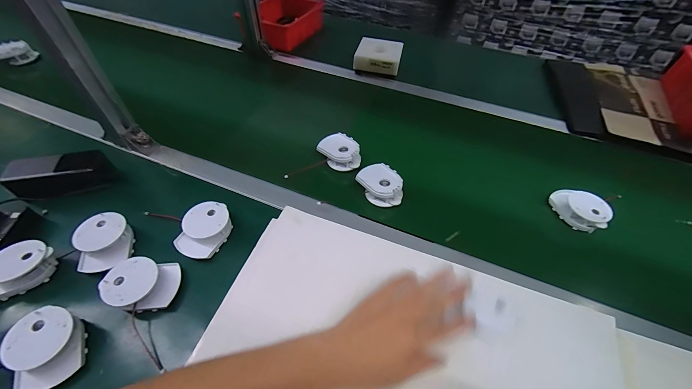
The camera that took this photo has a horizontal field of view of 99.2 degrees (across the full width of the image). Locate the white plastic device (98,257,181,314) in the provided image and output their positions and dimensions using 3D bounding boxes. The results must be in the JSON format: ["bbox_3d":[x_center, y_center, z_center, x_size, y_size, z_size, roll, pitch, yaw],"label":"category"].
[{"bbox_3d":[-0.262,0.120,0.383,0.081,0.038,0.062,-1,50,-2],"label":"white plastic device"}]

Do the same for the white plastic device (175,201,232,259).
[{"bbox_3d":[-0.209,0.051,0.438,0.064,0.036,0.086,24,54,18],"label":"white plastic device"}]

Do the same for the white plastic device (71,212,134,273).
[{"bbox_3d":[-0.344,0.069,0.420,0.073,0.044,0.071,-37,60,-27],"label":"white plastic device"}]

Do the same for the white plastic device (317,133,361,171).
[{"bbox_3d":[-0.010,-0.079,0.560,0.057,0.038,0.078,-36,59,-26],"label":"white plastic device"}]

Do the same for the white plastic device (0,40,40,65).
[{"bbox_3d":[-0.842,-0.357,0.747,0.084,0.050,0.028,-32,57,-24],"label":"white plastic device"}]

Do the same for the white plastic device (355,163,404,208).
[{"bbox_3d":[0.060,-0.015,0.511,0.061,0.030,0.078,-23,54,-19],"label":"white plastic device"}]

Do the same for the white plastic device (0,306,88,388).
[{"bbox_3d":[-0.332,0.171,0.327,0.058,0.043,0.076,-13,52,-11],"label":"white plastic device"}]

